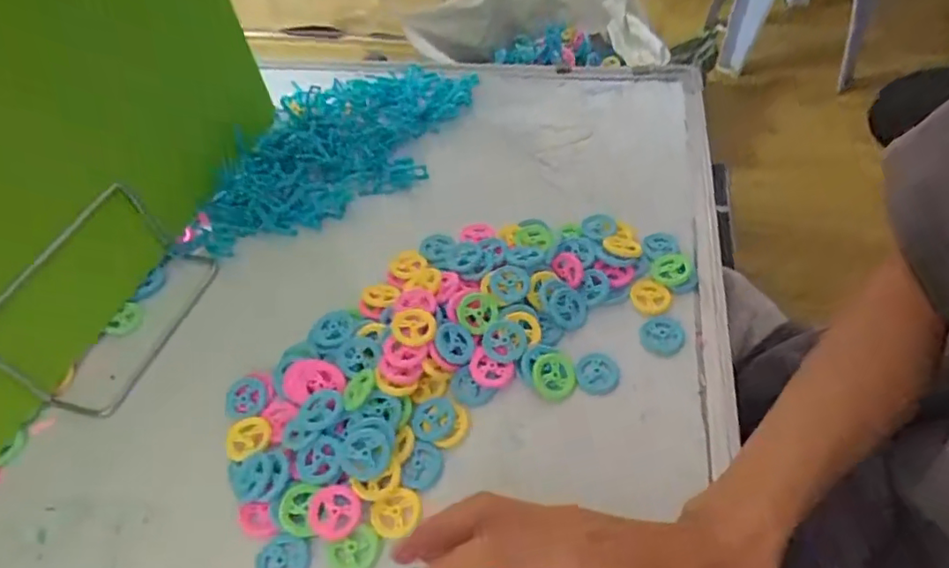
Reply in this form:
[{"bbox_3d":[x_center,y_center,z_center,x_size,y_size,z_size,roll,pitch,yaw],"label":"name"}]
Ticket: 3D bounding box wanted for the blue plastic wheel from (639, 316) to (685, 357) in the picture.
[{"bbox_3d":[0.132,0.035,0.393,0.029,0.006,0.032,-1,51,4],"label":"blue plastic wheel"}]

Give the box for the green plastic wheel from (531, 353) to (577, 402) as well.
[{"bbox_3d":[0.053,0.063,0.375,0.029,0.004,0.031,1,72,-3],"label":"green plastic wheel"}]

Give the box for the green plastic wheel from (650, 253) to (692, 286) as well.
[{"bbox_3d":[0.148,-0.012,0.423,0.027,0.010,0.027,-2,51,3],"label":"green plastic wheel"}]

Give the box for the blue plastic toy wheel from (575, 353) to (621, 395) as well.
[{"bbox_3d":[0.083,0.060,0.378,0.030,0.004,0.027,-13,51,-5],"label":"blue plastic toy wheel"}]

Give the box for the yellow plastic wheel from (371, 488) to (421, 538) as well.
[{"bbox_3d":[-0.046,0.135,0.331,0.030,0.007,0.025,-37,57,-23],"label":"yellow plastic wheel"}]

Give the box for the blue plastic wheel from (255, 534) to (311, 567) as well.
[{"bbox_3d":[-0.110,0.160,0.320,0.030,0.006,0.027,5,52,9],"label":"blue plastic wheel"}]

